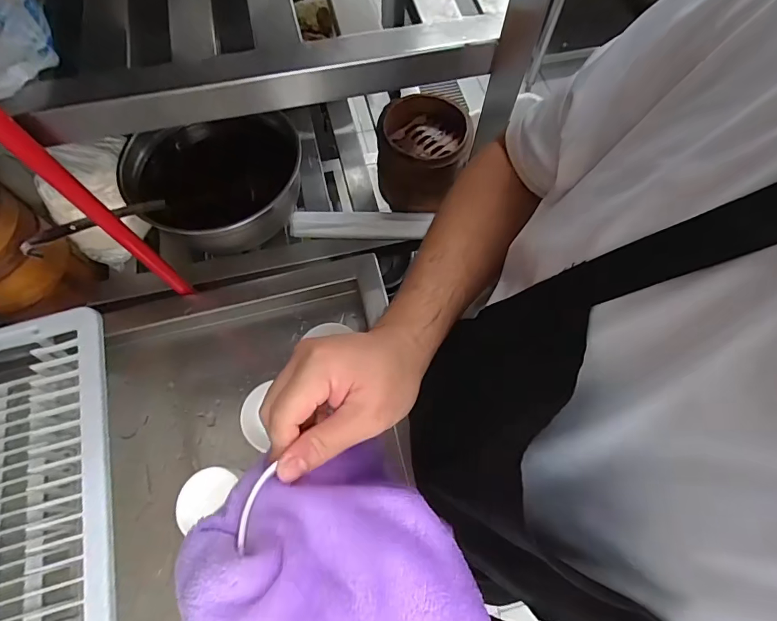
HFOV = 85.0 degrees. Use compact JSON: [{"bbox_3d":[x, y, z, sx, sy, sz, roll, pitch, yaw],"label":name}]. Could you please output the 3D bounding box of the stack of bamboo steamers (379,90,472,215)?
[{"bbox_3d":[0.056,-0.238,0.663,0.133,0.107,0.118,-7,67,-2],"label":"stack of bamboo steamers"}]

